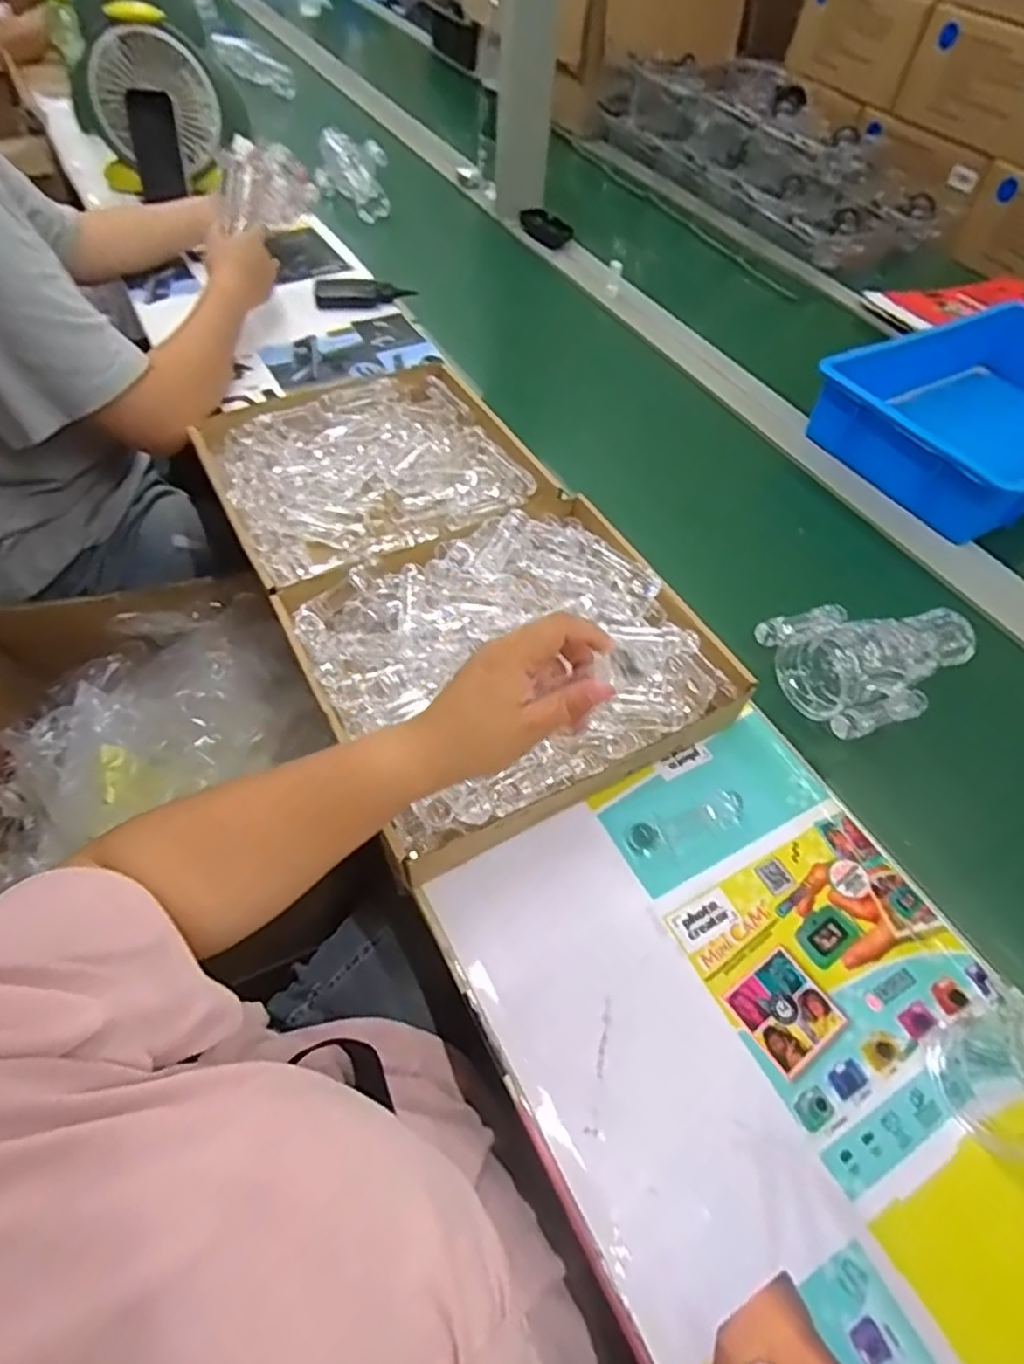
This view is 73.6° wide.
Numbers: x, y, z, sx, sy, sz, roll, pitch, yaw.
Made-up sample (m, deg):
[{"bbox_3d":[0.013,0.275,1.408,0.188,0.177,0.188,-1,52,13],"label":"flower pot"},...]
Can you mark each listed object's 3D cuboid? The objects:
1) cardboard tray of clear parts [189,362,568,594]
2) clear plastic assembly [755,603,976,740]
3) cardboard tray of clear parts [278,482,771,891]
[{"bbox_3d":[-0.144,-0.226,0.716,0.308,0.052,0.294,-23,60,-20],"label":"cardboard tray of clear parts"},{"bbox_3d":[0.330,-0.022,0.620,0.186,0.048,0.126,-15,57,-15],"label":"clear plastic assembly"},{"bbox_3d":[-0.004,-0.025,0.583,0.313,0.070,0.278,-23,59,-19],"label":"cardboard tray of clear parts"}]

